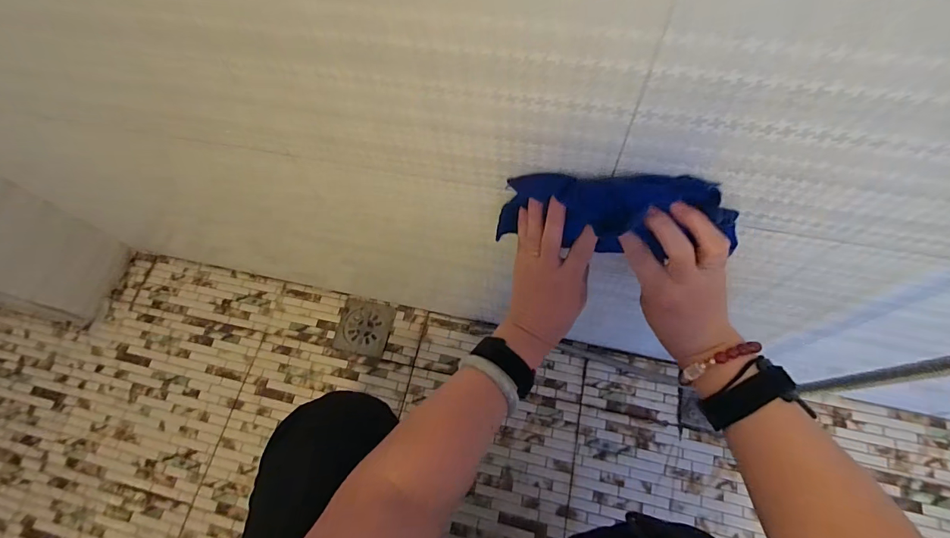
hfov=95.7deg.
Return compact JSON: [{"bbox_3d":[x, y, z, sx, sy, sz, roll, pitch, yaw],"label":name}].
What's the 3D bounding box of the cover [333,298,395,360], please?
[{"bbox_3d":[-0.205,0.109,0.804,0.099,0.005,0.102,10,64,6],"label":"cover"}]

